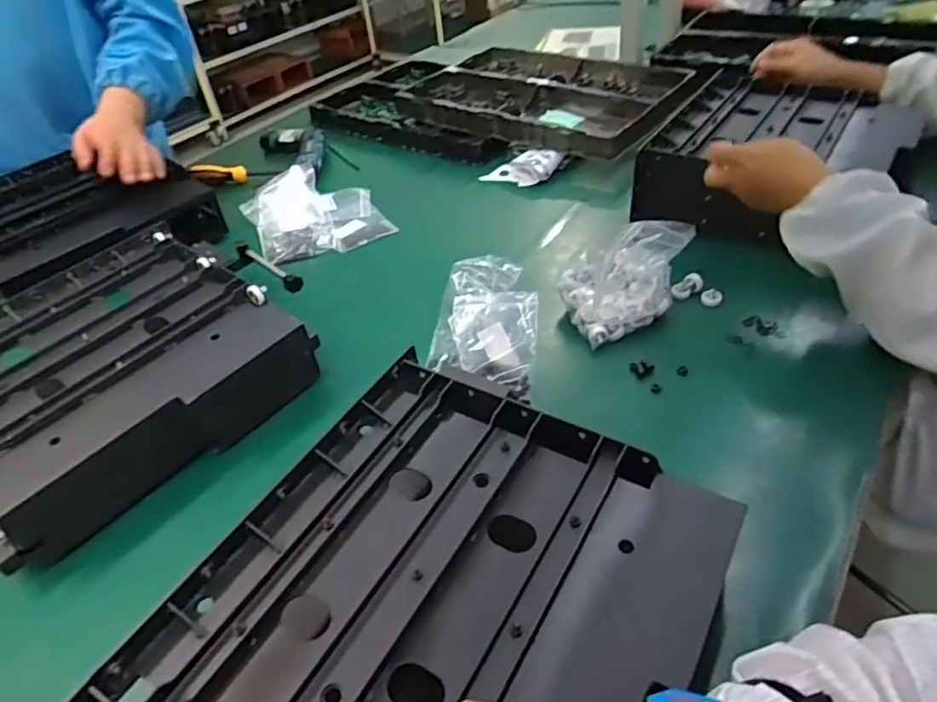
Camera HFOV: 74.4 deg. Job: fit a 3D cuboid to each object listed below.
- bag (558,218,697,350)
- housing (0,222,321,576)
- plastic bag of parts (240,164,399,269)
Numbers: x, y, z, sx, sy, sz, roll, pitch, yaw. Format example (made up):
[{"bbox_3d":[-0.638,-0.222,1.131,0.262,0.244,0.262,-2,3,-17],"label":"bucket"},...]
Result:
[{"bbox_3d":[0.170,-0.090,0.684,0.113,0.132,0.101,-12,41,-6],"label":"bag"},{"bbox_3d":[-0.380,0.020,0.680,0.301,0.109,0.356,26,51,32],"label":"housing"},{"bbox_3d":[-0.248,-0.228,0.988,0.198,0.057,0.235,-22,43,-16],"label":"plastic bag of parts"}]

